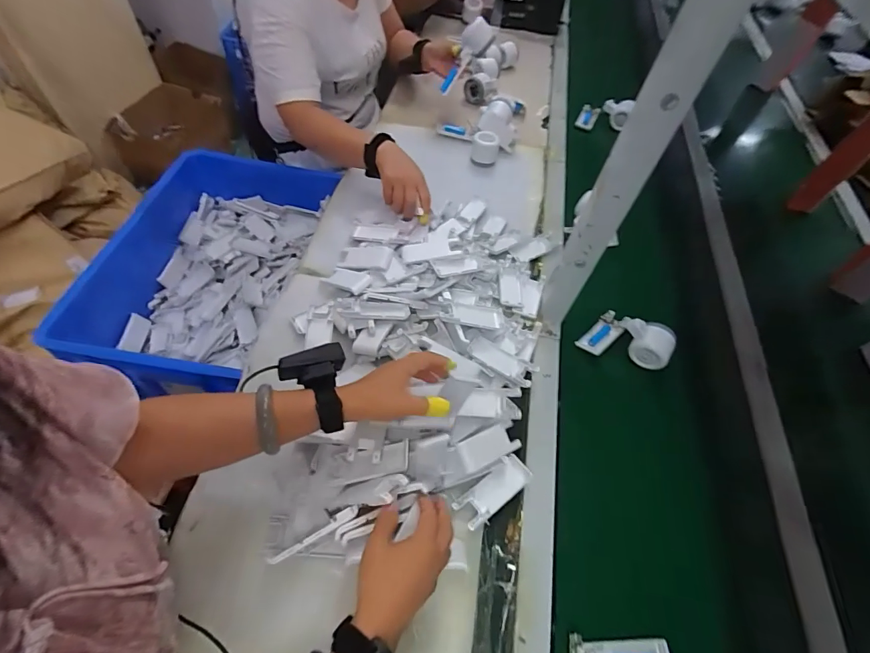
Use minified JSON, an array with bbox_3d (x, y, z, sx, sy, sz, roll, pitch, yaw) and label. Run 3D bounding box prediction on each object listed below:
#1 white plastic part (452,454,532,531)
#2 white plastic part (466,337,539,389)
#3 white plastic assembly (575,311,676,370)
[{"bbox_3d":[0.074,0.208,0.532,0.104,0.027,0.039,-31,64,-23],"label":"white plastic part"},{"bbox_3d":[0.100,0.052,0.629,0.102,0.016,0.040,29,59,14],"label":"white plastic part"},{"bbox_3d":[0.310,0.022,0.668,0.122,0.048,0.094,37,61,18],"label":"white plastic assembly"}]

